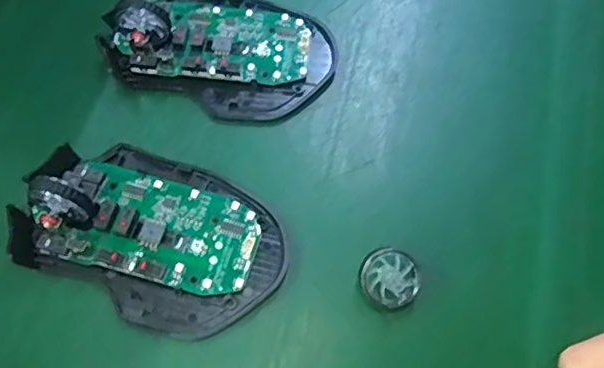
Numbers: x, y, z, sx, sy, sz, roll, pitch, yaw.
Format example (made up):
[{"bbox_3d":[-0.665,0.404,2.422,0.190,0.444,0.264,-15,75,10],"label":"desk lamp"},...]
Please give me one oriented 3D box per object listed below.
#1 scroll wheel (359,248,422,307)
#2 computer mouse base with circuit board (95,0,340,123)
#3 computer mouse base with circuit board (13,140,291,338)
[{"bbox_3d":[0.037,0.039,0.241,0.025,0.008,0.022,24,65,10],"label":"scroll wheel"},{"bbox_3d":[-0.041,-0.074,0.288,0.111,0.030,0.070,18,64,7],"label":"computer mouse base with circuit board"},{"bbox_3d":[-0.064,0.017,0.240,0.111,0.029,0.071,24,65,10],"label":"computer mouse base with circuit board"}]

